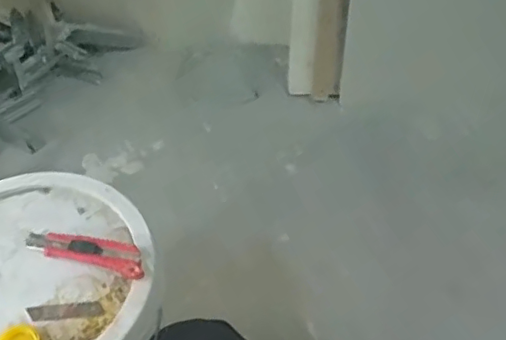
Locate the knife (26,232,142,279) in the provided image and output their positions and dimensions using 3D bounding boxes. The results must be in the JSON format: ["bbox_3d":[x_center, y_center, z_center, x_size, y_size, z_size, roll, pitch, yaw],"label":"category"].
[{"bbox_3d":[-0.194,0.096,0.646,0.146,0.023,0.035,11,51,8],"label":"knife"}]

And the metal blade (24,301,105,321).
[{"bbox_3d":[-0.203,0.153,0.606,0.079,0.008,0.019,-1,53,-10],"label":"metal blade"}]

